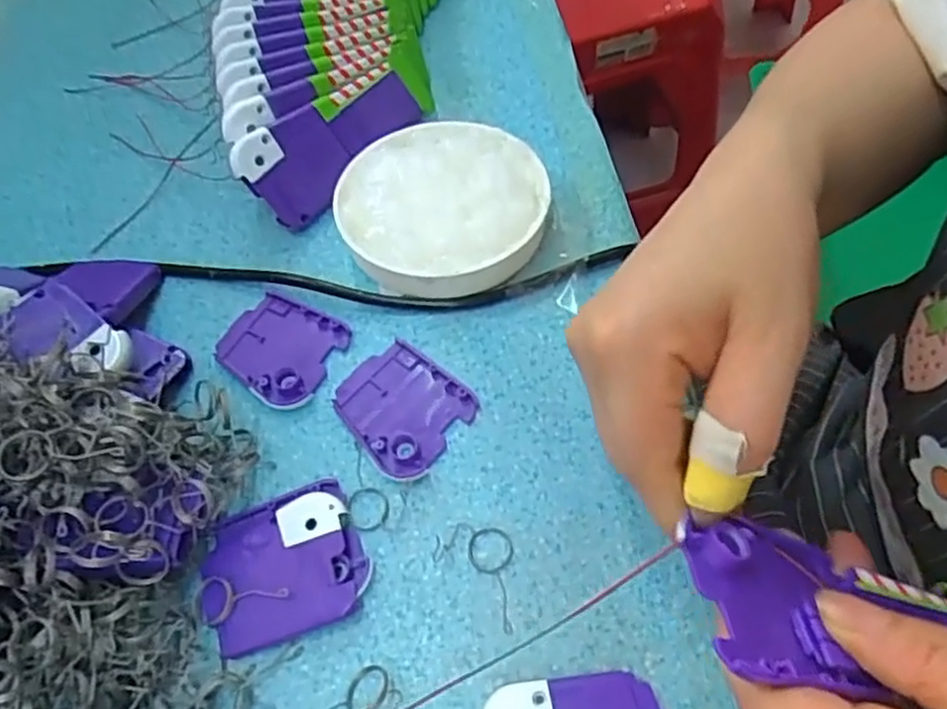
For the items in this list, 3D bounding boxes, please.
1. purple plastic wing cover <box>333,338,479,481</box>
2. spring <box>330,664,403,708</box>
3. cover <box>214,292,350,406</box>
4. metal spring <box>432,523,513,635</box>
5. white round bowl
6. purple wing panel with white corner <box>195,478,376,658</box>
[{"bbox_3d":[-0.034,0.024,0.325,0.060,0.004,0.053,36,67,23],"label":"purple plastic wing cover"},{"bbox_3d":[-0.049,0.128,0.263,0.043,0.004,0.016,-17,58,-7],"label":"spring"},{"bbox_3d":[-0.096,-0.003,0.345,0.059,0.005,0.051,26,63,19],"label":"cover"},{"bbox_3d":[0.006,0.085,0.286,0.046,0.004,0.028,39,68,24],"label":"metal spring"},{"bbox_3d":[-0.015,-0.078,0.369,0.103,0.029,0.110,-2,58,3],"label":"white round bowl"},{"bbox_3d":[-0.078,0.084,0.287,0.064,0.013,0.058,-17,58,-6],"label":"purple wing panel with white corner"}]

